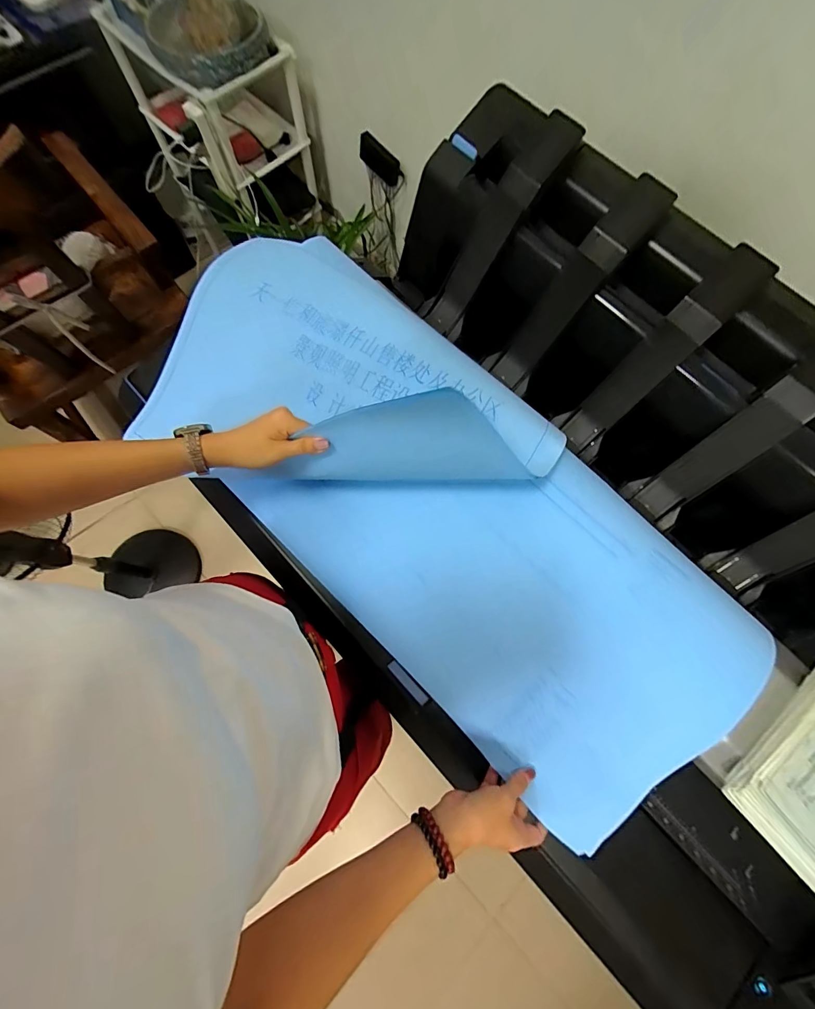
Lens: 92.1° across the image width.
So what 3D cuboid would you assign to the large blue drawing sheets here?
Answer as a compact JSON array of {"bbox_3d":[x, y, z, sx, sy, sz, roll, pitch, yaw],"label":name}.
[{"bbox_3d":[0.011,-0.015,0.576,0.379,0.188,0.941,-43,80,-12],"label":"large blue drawing sheets"}]

